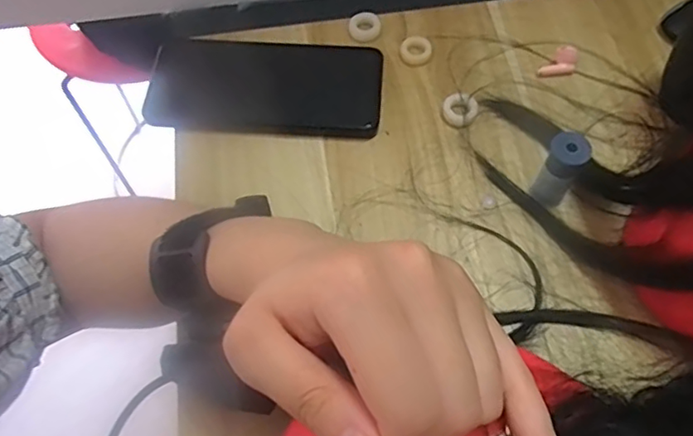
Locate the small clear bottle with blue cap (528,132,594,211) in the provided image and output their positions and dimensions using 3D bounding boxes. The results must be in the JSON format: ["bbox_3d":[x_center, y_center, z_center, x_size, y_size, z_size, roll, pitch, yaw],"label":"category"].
[{"bbox_3d":[0.127,-0.028,0.350,0.021,0.052,0.018,26,66,15],"label":"small clear bottle with blue cap"}]

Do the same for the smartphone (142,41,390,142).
[{"bbox_3d":[-0.057,-0.093,0.414,0.161,0.006,0.073,4,62,4],"label":"smartphone"}]

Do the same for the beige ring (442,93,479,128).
[{"bbox_3d":[0.076,-0.072,0.395,0.023,0.005,0.023,-1,62,2],"label":"beige ring"}]

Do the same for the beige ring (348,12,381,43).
[{"bbox_3d":[0.013,-0.143,0.435,0.024,0.004,0.026,-1,62,2],"label":"beige ring"}]

